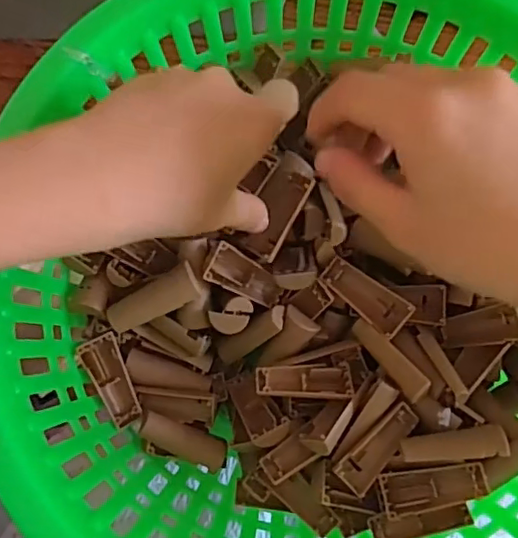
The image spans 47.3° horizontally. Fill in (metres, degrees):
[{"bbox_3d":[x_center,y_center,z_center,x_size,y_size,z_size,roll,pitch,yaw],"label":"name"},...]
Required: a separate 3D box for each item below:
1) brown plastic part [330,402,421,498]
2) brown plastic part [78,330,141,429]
[{"bbox_3d":[0.061,0.090,0.301,0.019,0.009,0.049,42,82,6],"label":"brown plastic part"},{"bbox_3d":[-0.081,0.061,0.321,0.022,0.013,0.048,-26,95,-37],"label":"brown plastic part"}]

